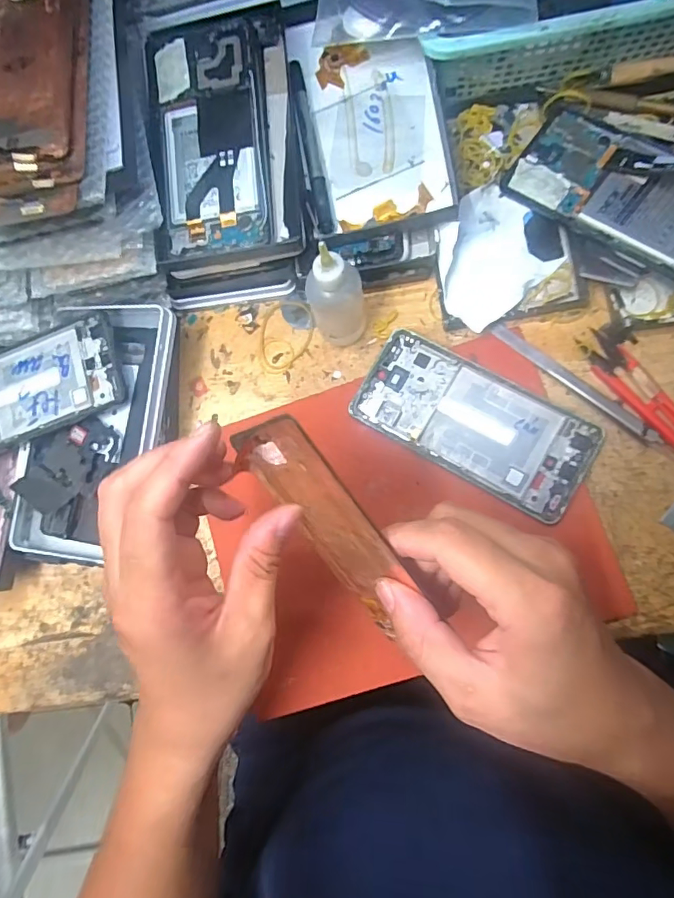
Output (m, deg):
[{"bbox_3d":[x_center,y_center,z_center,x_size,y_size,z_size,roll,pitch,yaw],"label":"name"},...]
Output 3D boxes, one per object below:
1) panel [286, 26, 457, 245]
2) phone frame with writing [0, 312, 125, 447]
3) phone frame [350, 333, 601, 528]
[{"bbox_3d":[0.027,-0.227,0.353,0.091,0.013,0.151,-11,84,8],"label":"panel"},{"bbox_3d":[-0.229,-0.043,0.369,0.151,0.009,0.069,-20,82,4],"label":"phone frame with writing"},{"bbox_3d":[0.093,-0.019,0.343,0.159,0.013,0.071,30,88,8],"label":"phone frame"}]

